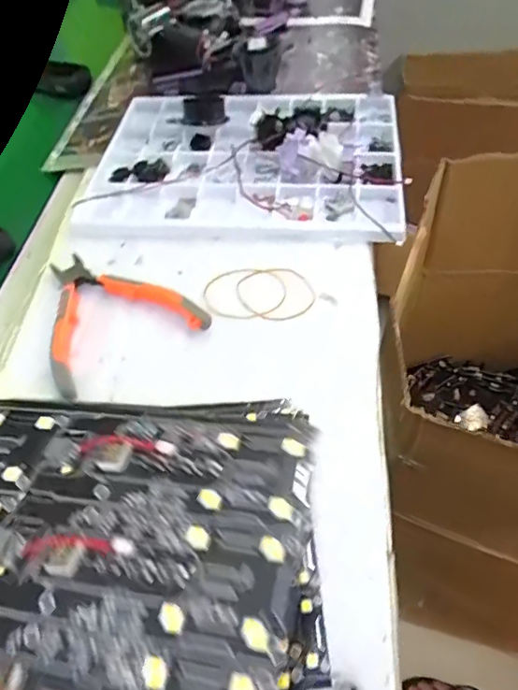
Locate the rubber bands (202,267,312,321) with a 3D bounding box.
[{"bbox_3d":[0.000,-0.046,0.437,0.093,0.005,0.060,1,51,7],"label":"rubber bands"}]

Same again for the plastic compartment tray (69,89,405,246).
[{"bbox_3d":[-0.015,-0.208,0.538,0.311,0.034,0.240,2,52,9],"label":"plastic compartment tray"}]

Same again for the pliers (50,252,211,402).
[{"bbox_3d":[-0.123,-0.036,0.429,0.119,0.016,0.137,-27,53,-14],"label":"pliers"}]

